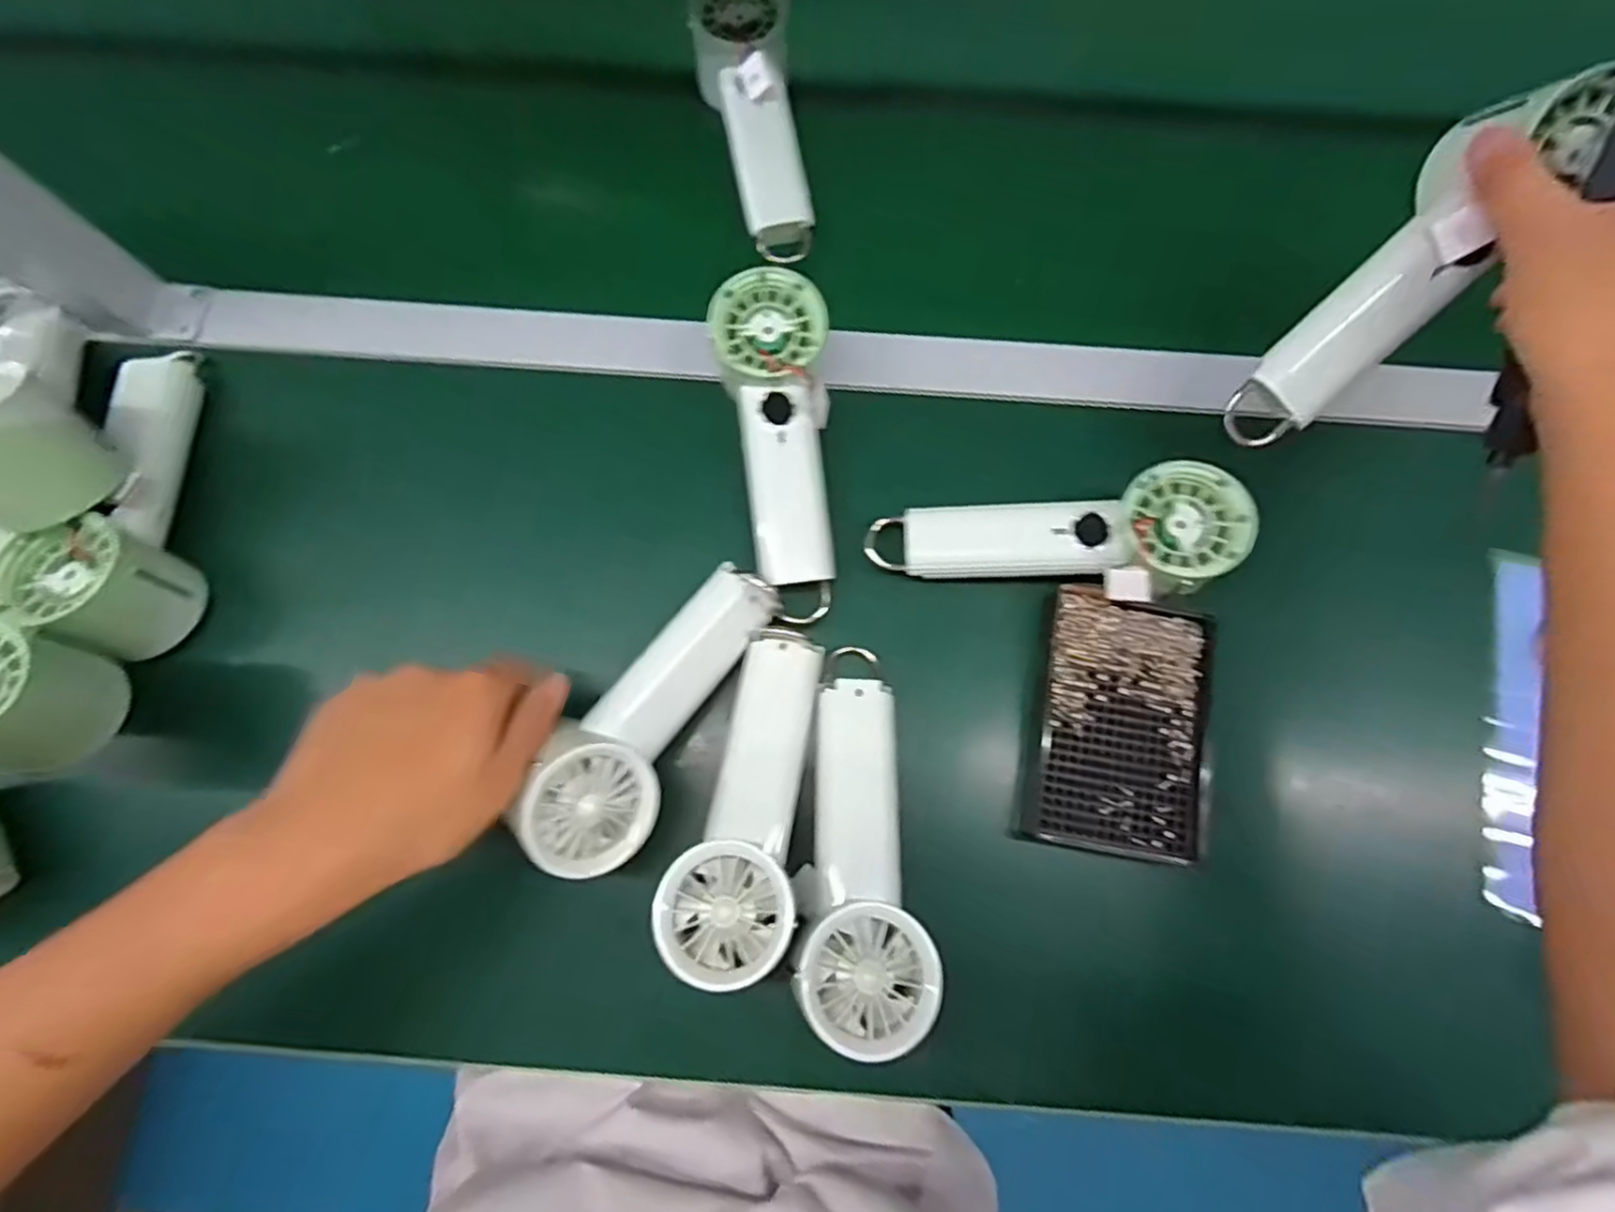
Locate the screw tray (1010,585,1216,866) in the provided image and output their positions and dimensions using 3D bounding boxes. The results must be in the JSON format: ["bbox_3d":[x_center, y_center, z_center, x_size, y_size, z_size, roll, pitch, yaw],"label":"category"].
[{"bbox_3d":[0.174,0.065,0.399,0.096,0.012,0.137,13,76,2],"label":"screw tray"}]

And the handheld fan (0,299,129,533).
[{"bbox_3d":[-0.422,-0.117,0.390,0.063,0.077,0.176,-32,55,-8],"label":"handheld fan"}]

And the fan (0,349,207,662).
[{"bbox_3d":[-0.382,-0.066,0.407,0.067,0.056,0.190,2,76,0],"label":"fan"}]

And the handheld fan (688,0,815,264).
[{"bbox_3d":[-0.032,-0.325,0.482,0.062,0.044,0.186,-12,92,-4],"label":"handheld fan"}]

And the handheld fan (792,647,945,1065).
[{"bbox_3d":[0.027,0.118,0.372,0.062,0.050,0.191,0,63,-1],"label":"handheld fan"}]

